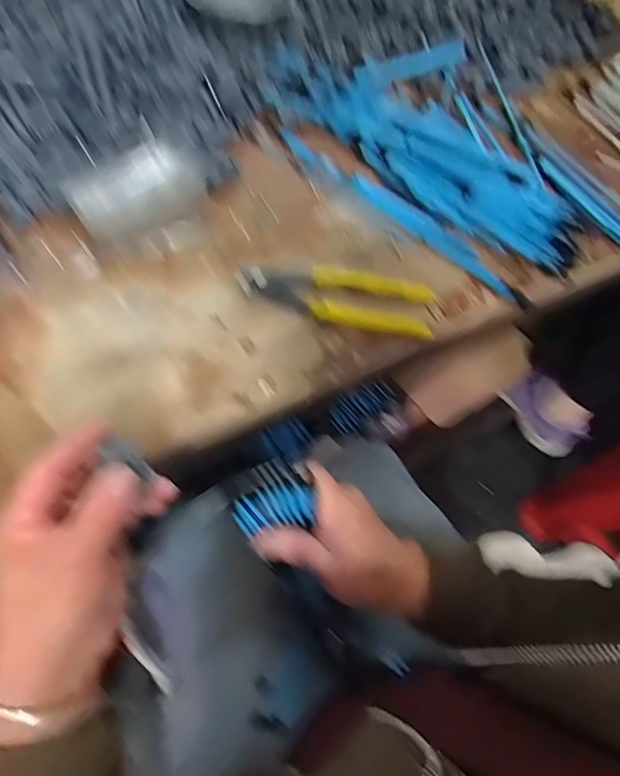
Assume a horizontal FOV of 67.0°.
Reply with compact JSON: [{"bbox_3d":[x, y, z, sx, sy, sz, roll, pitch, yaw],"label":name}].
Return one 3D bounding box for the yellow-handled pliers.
[{"bbox_3d":[0.023,-0.081,0.400,0.163,0.012,0.057,11,64,3],"label":"yellow-handled pliers"}]

